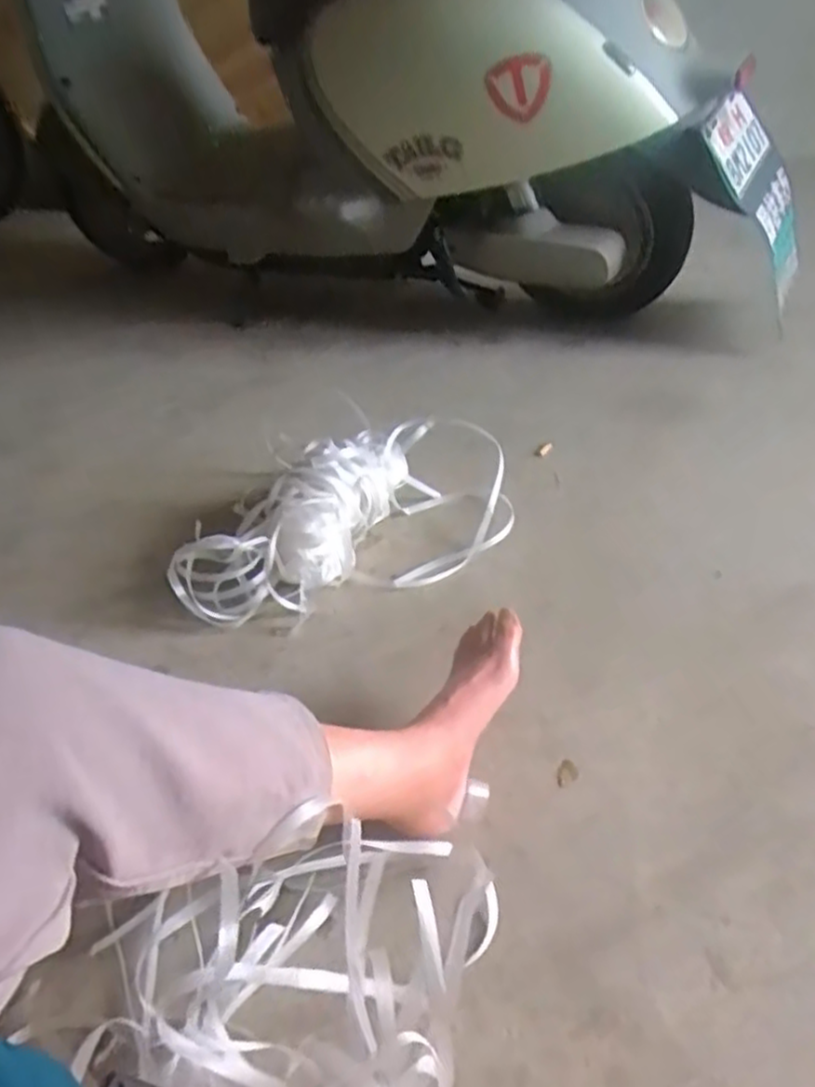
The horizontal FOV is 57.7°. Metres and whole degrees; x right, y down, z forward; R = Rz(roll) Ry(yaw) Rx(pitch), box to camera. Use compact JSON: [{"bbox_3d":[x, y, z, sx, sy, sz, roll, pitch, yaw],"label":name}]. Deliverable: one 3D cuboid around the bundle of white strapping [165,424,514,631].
[{"bbox_3d":[-0.087,-0.046,0.915,0.421,0.131,0.239,-21,41,-20],"label":"bundle of white strapping"}]

